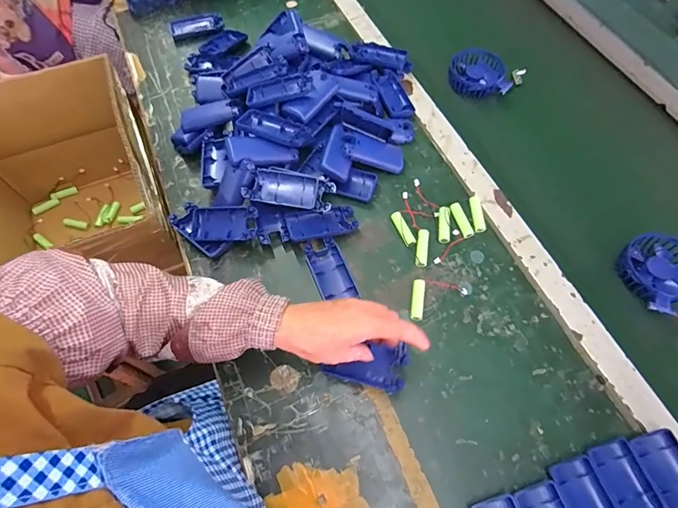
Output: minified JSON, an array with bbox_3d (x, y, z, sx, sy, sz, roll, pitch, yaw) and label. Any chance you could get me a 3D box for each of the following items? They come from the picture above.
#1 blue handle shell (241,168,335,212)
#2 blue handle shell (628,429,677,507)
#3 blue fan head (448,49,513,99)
[{"bbox_3d":[-0.064,-0.083,0.533,0.111,0.034,0.050,8,63,4],"label":"blue handle shell"},{"bbox_3d":[0.338,0.229,0.402,0.050,0.014,0.093,-17,64,-9],"label":"blue handle shell"},{"bbox_3d":[0.234,-0.299,0.676,0.086,0.032,0.088,0,64,1],"label":"blue fan head"}]

